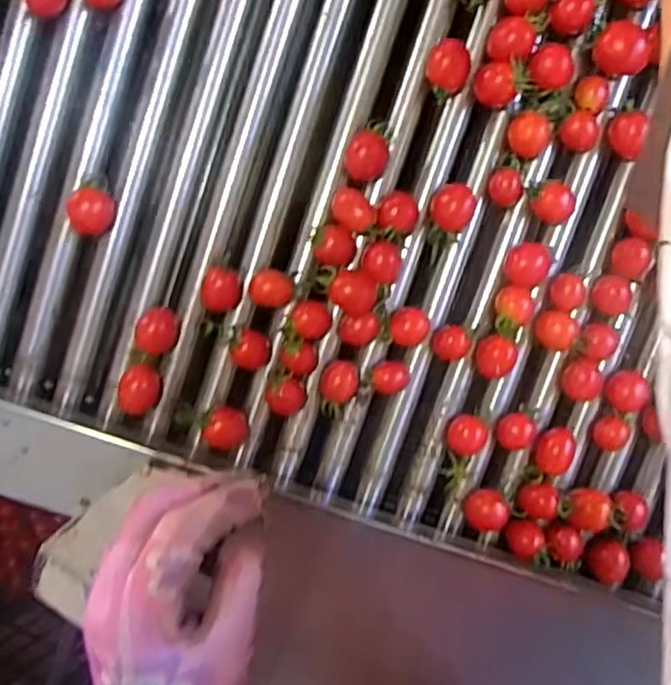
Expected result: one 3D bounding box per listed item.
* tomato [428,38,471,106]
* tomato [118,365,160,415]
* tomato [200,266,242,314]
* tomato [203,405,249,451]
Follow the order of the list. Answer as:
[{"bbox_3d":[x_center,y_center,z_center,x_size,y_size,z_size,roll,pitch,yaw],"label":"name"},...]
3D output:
[{"bbox_3d":[0.073,-0.175,0.423,0.027,0.020,0.037,5,90,6],"label":"tomato"},{"bbox_3d":[-0.132,0.032,0.442,0.022,0.024,0.033,-2,89,6],"label":"tomato"},{"bbox_3d":[-0.078,-0.035,0.434,0.027,0.023,0.029,0,89,6],"label":"tomato"},{"bbox_3d":[-0.073,0.059,0.445,0.025,0.027,0.030,13,90,6],"label":"tomato"}]

